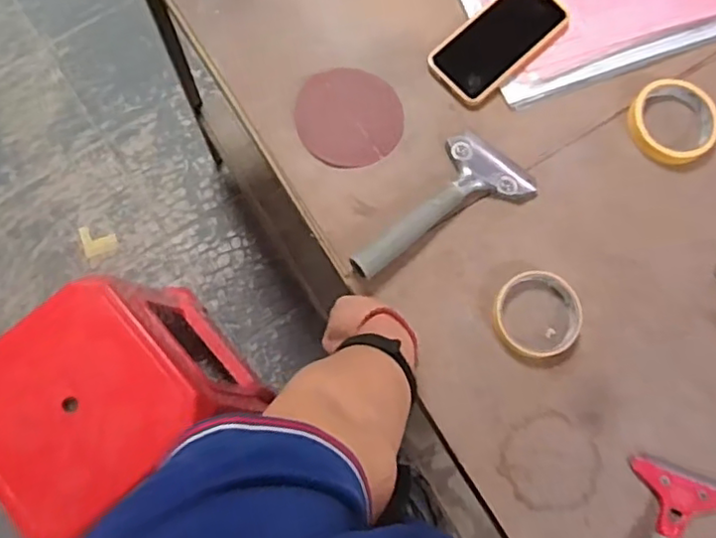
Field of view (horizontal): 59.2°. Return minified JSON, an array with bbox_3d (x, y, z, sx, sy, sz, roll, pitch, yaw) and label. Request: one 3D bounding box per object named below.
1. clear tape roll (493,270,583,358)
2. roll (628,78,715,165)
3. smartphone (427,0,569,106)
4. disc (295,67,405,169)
[{"bbox_3d":[0.178,0.045,0.621,0.085,0.016,0.084,0,76,0],"label":"clear tape roll"},{"bbox_3d":[0.336,-0.159,0.673,0.087,0.016,0.094,0,76,0],"label":"roll"},{"bbox_3d":[0.156,-0.256,0.698,0.161,0.006,0.081,-41,80,-9],"label":"smartphone"},{"bbox_3d":[-0.009,-0.164,0.682,0.111,0.017,0.105,0,76,0],"label":"disc"}]

